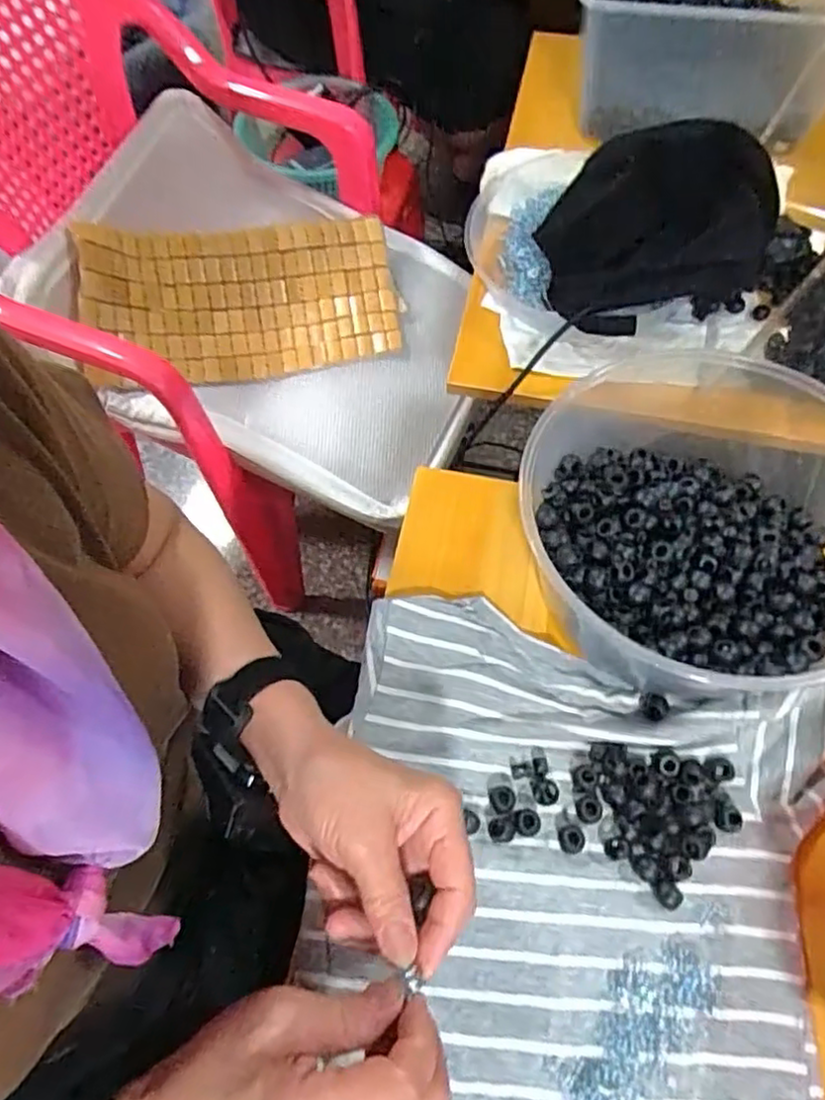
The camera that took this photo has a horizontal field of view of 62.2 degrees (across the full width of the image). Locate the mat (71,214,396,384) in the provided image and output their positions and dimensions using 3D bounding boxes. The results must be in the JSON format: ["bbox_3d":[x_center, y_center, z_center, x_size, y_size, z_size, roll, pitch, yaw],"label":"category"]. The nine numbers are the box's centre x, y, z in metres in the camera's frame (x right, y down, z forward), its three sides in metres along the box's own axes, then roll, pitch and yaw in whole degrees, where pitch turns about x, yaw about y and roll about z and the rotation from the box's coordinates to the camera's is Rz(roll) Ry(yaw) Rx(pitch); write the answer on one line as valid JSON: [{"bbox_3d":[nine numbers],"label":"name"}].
[{"bbox_3d":[-0.197,-0.302,0.811,0.359,0.059,0.190,-11,86,-12],"label":"mat"}]

